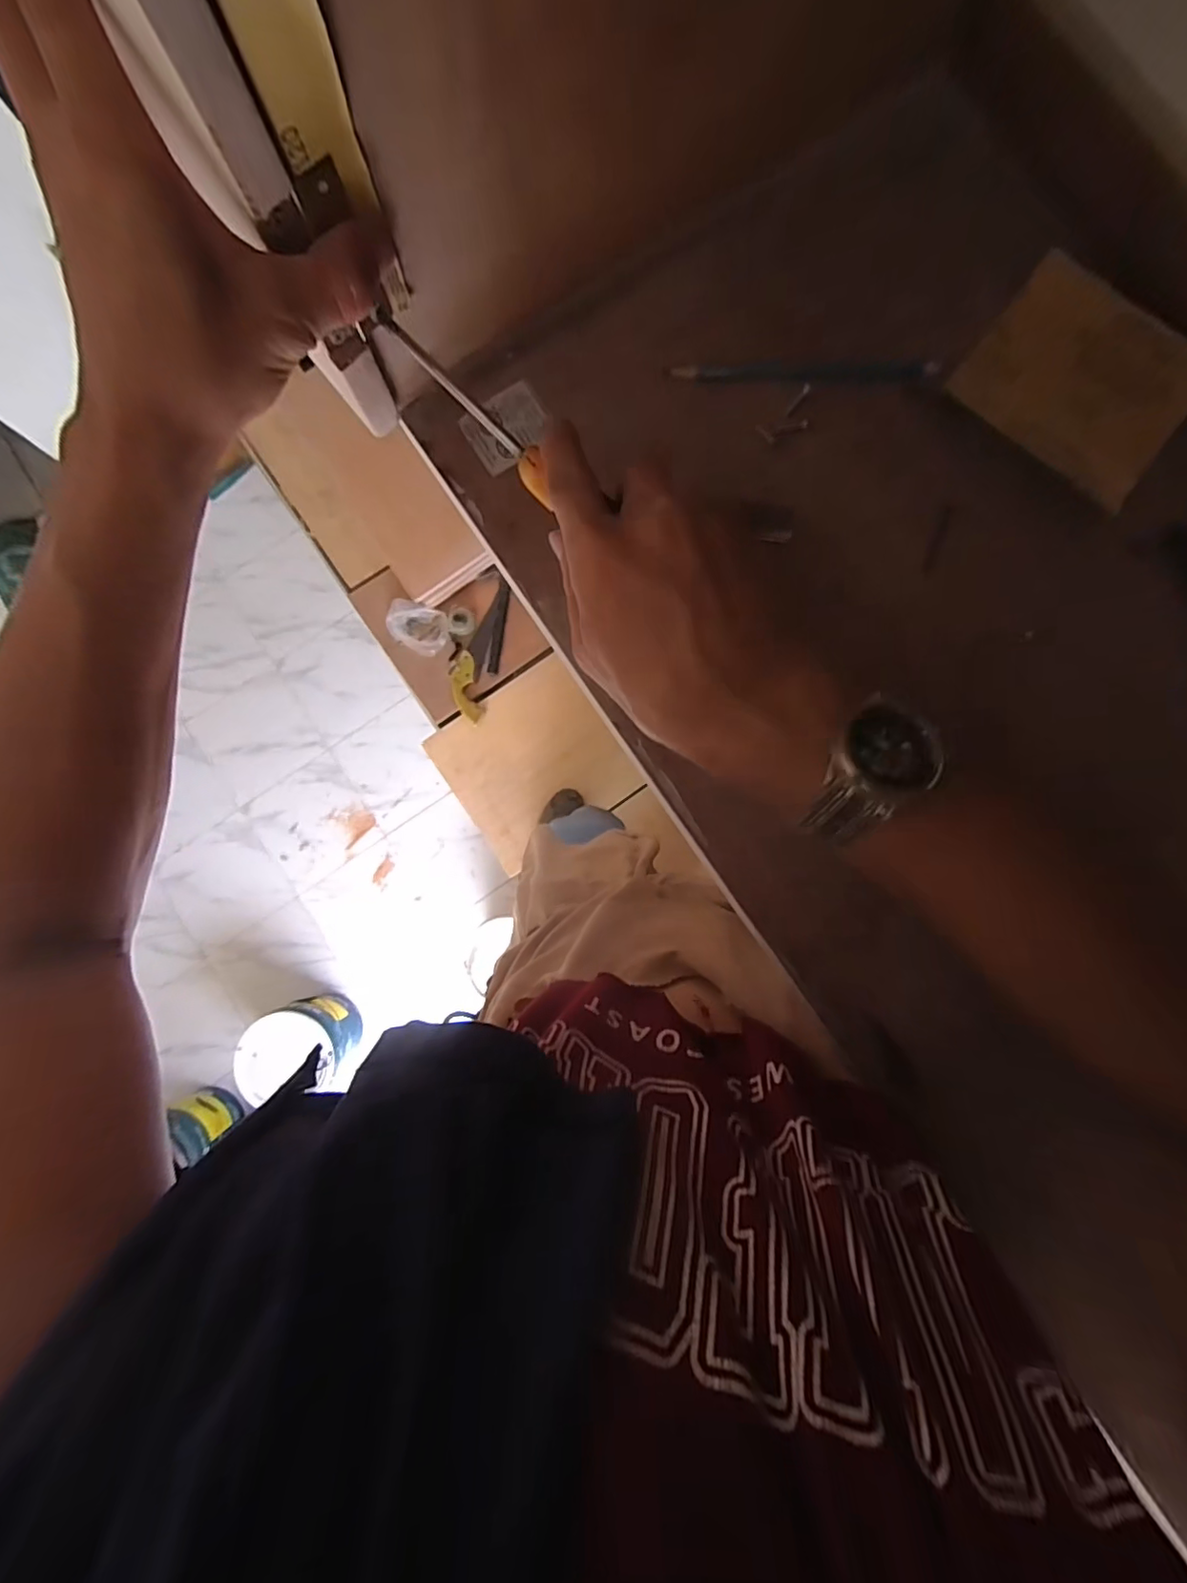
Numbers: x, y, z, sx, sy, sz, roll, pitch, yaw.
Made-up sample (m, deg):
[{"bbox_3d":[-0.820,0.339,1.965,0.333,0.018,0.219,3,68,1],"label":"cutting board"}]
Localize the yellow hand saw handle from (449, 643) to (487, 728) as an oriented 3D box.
[{"bbox_3d":[-0.291,-0.242,1.327,0.062,0.020,0.182,-16,86,-1],"label":"yellow hand saw handle"}]

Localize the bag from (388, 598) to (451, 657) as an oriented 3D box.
[{"bbox_3d":[-0.398,-0.370,1.314,0.141,0.031,0.102,21,86,1],"label":"bag"}]

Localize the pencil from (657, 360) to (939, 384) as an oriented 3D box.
[{"bbox_3d":[0.119,-0.236,0.328,0.148,0.006,0.011,1,86,0],"label":"pencil"}]

